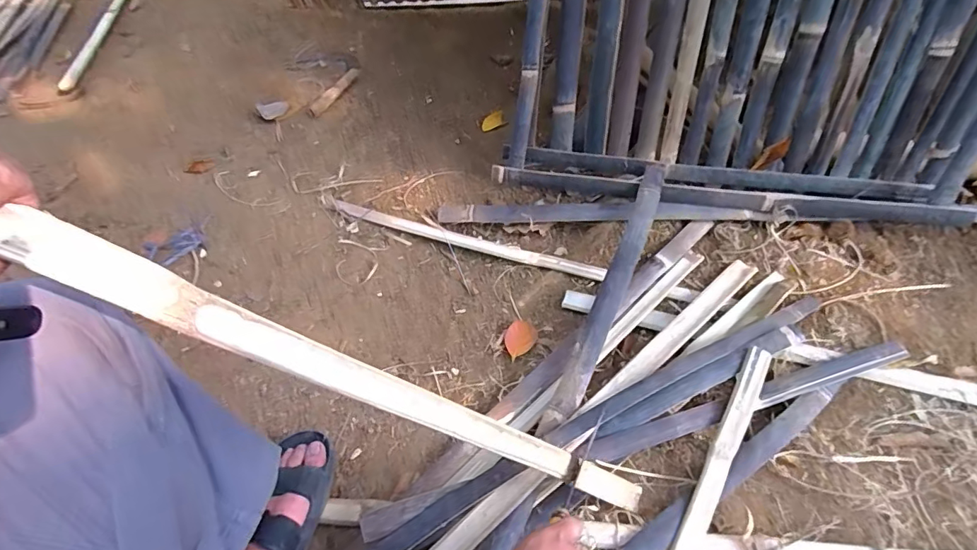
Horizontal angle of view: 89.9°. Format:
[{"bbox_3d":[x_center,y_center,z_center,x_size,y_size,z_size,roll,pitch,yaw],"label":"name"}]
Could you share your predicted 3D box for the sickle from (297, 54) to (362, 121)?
[{"bbox_3d":[-0.437,-0.555,1.366,0.167,0.021,0.327,-19,56,-9],"label":"sickle"}]

